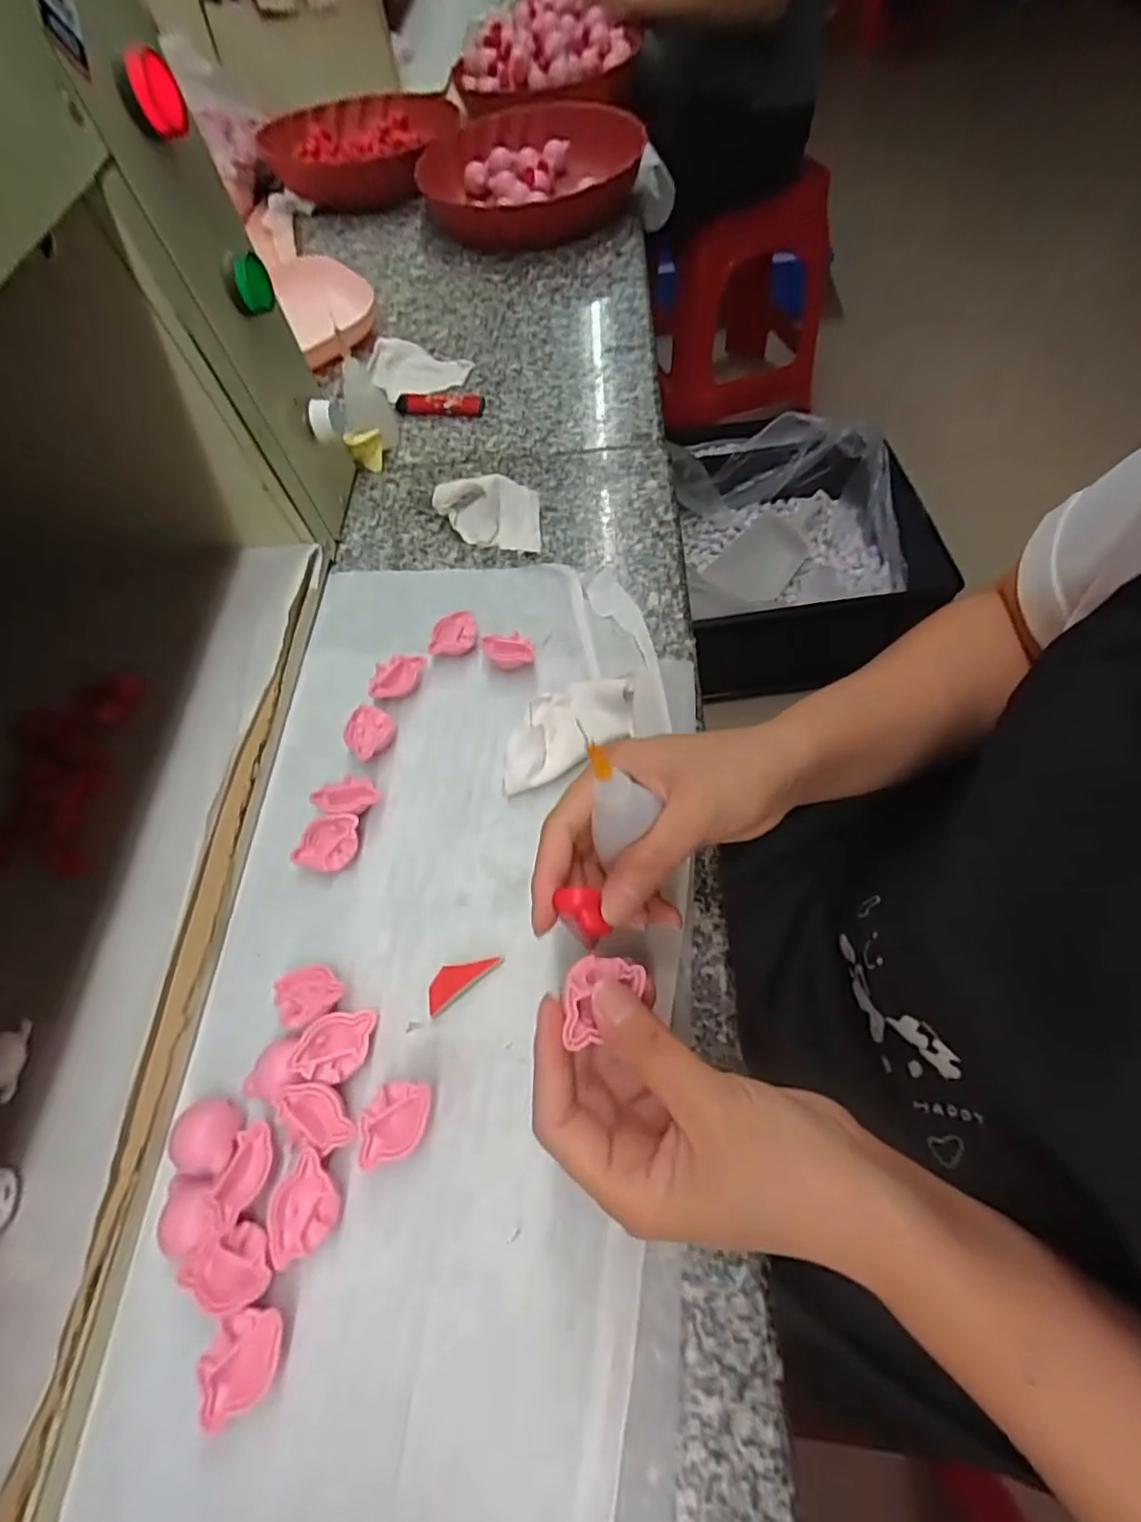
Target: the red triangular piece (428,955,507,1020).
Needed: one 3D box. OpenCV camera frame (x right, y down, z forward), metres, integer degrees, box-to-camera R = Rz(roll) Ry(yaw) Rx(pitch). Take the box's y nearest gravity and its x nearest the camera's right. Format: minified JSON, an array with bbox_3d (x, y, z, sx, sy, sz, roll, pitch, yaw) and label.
[{"bbox_3d":[-0.052,0.101,0.287,0.039,0.004,0.016,-35,65,-16],"label":"red triangular piece"}]

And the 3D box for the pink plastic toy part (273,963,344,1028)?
[{"bbox_3d":[-0.122,0.108,0.284,0.032,0.006,0.028,-32,49,-5],"label":"pink plastic toy part"}]

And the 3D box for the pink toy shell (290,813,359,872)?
[{"bbox_3d":[-0.128,0.043,0.320,0.033,0.009,0.027,-2,61,1],"label":"pink toy shell"}]

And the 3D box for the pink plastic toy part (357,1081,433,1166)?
[{"bbox_3d":[-0.073,0.153,0.256,0.028,0.010,0.030,3,61,4],"label":"pink plastic toy part"}]

